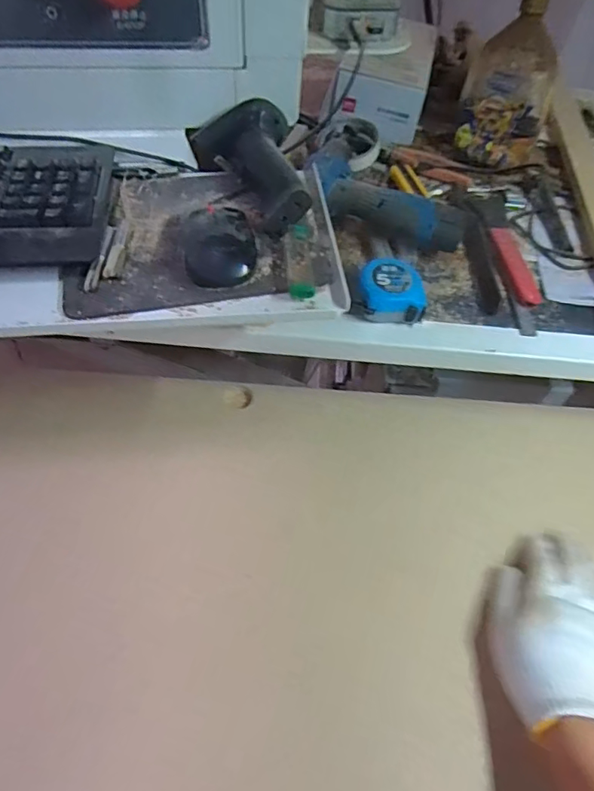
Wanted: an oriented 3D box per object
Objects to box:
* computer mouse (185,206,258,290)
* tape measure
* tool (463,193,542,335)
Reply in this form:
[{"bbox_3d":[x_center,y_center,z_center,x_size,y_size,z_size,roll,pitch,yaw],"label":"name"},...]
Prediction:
[{"bbox_3d":[-0.063,-0.132,0.444,0.058,0.034,0.081,0,54,-6],"label":"computer mouse"},{"bbox_3d":[0.100,-0.110,0.554,0.071,0.036,0.068,12,54,3],"label":"tape measure"},{"bbox_3d":[0.240,-0.180,0.626,0.072,0.020,0.245,6,54,-1],"label":"tool"}]

